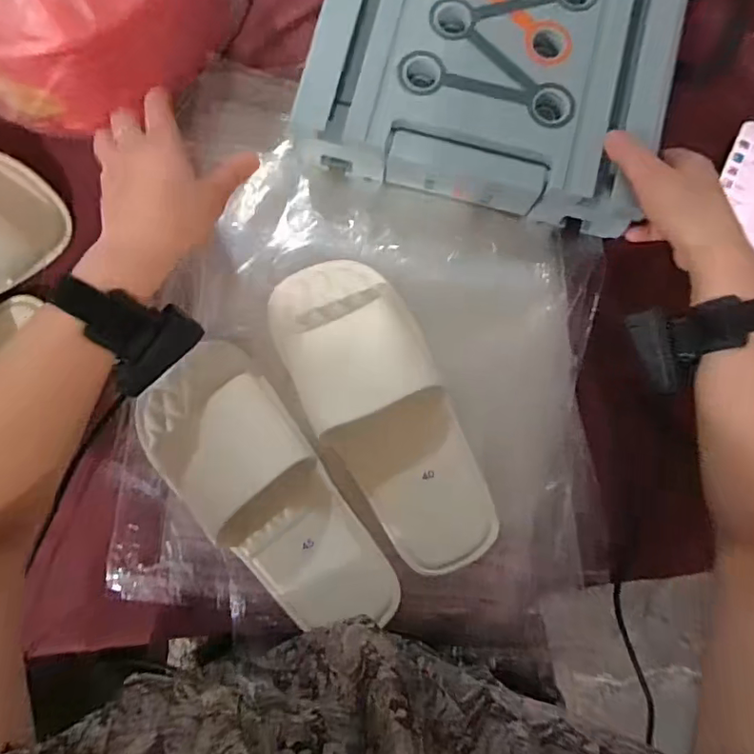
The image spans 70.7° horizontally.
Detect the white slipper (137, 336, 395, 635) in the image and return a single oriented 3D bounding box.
[{"bbox_3d":[-0.083,0.096,0.414,0.105,0.055,0.259,-38,87,-5],"label":"white slipper"}]

